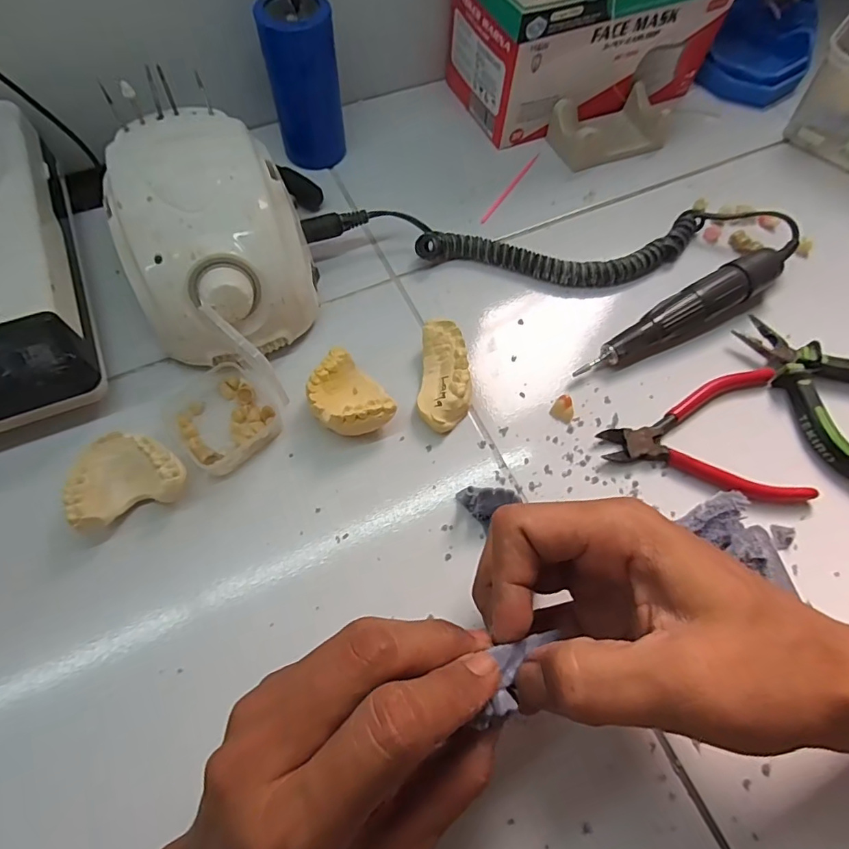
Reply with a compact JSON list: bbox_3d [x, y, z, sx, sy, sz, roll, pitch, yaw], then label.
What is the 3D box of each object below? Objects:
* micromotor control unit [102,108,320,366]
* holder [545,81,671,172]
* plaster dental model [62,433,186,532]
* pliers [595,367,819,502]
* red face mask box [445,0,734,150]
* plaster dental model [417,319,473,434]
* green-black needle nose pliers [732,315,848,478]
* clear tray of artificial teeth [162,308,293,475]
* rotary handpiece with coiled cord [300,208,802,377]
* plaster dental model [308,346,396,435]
[{"bbox_3d":[-0.127,-0.115,0.316,0.103,0.078,0.138,-18,68,-11],"label":"micromotor control unit"},{"bbox_3d":[0.154,-0.249,0.421,0.087,0.030,0.052,-20,68,-12],"label":"holder"},{"bbox_3d":[-0.164,0.027,0.282,0.056,0.026,0.048,-21,68,-12],"label":"plaster dental model"},{"bbox_3d":[0.169,0.006,0.314,0.117,0.011,0.085,0,66,-3],"label":"pliers"},{"bbox_3d":[0.133,-0.320,0.423,0.208,0.080,0.099,-22,69,-12],"label":"red face mask box"},{"bbox_3d":[0.013,-0.030,0.319,0.031,0.022,0.069,4,65,-1],"label":"plaster dental model"},{"bbox_3d":[0.257,-0.025,0.334,0.111,0.019,0.082,41,70,14],"label":"green-black needle nose pliers"},{"bbox_3d":[-0.122,-0.015,0.294,0.067,0.047,0.067,-42,75,-12],"label":"clear tray of artificial teeth"},{"bbox_3d":[0.095,-0.102,0.347,0.338,0.030,0.134,-3,66,-5],"label":"rotary handpiece with coiled cord"},{"bbox_3d":[-0.048,-0.016,0.307,0.041,0.027,0.056,-31,71,-16],"label":"plaster dental model"}]

